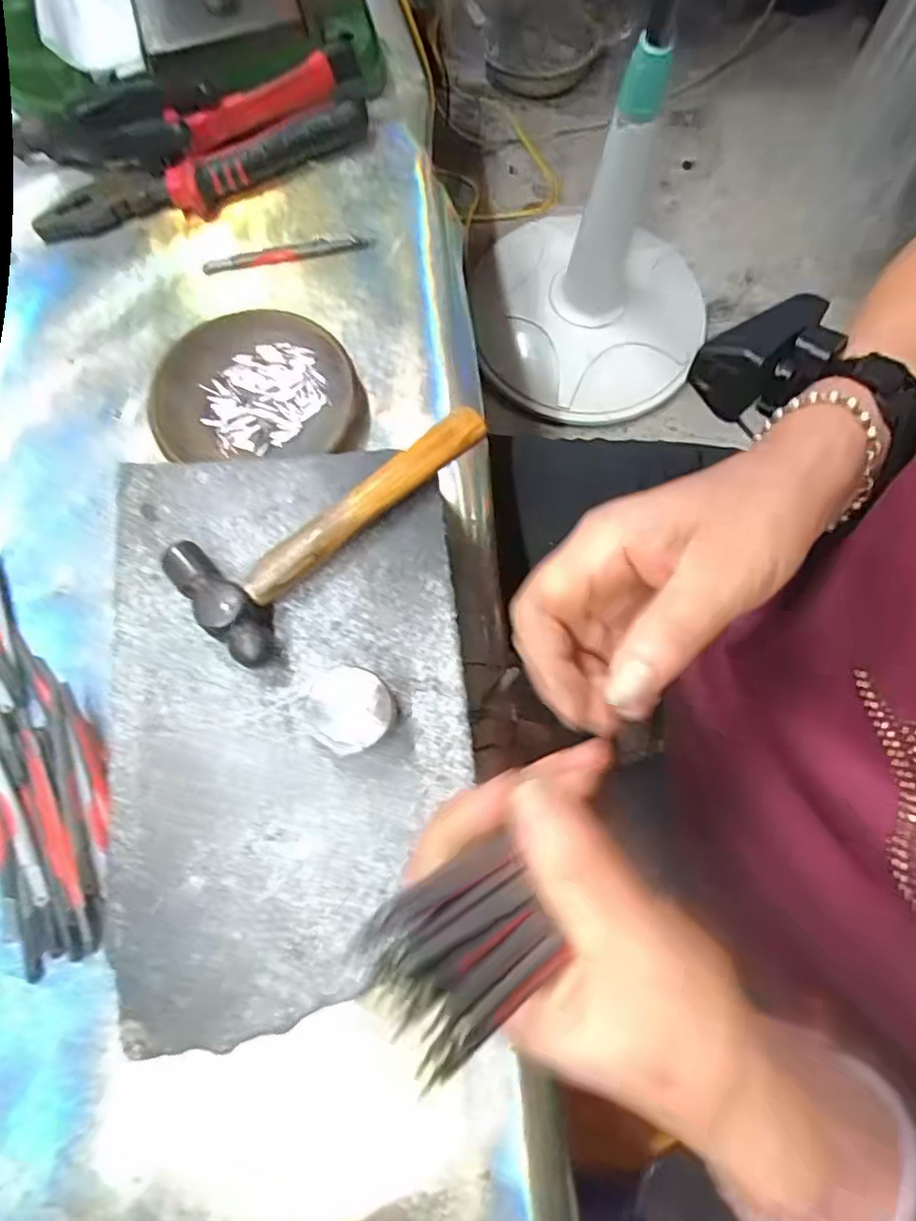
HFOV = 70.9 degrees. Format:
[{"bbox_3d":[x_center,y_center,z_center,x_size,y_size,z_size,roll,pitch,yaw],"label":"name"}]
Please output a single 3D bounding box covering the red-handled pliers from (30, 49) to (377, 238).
[{"bbox_3d":[-0.165,-0.294,0.408,0.218,0.034,0.077,-24,75,-5],"label":"red-handled pliers"}]

